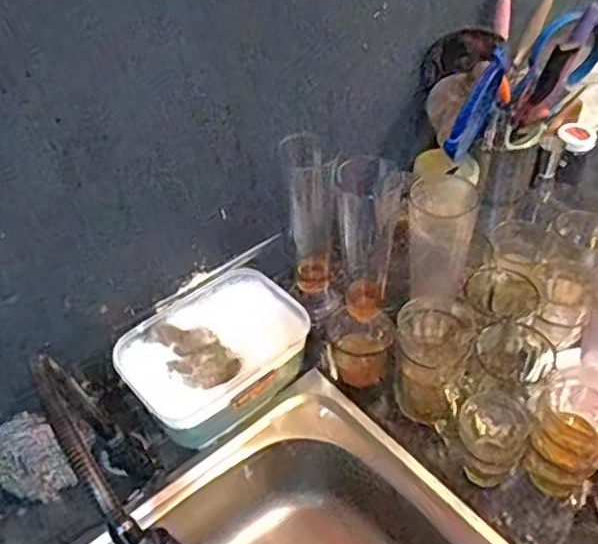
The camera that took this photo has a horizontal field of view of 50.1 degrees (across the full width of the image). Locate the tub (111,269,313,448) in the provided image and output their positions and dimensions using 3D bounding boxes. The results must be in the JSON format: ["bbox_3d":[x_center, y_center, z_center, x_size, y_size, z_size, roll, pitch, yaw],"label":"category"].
[{"bbox_3d":[-0.095,0.100,0.726,0.203,0.094,0.143,-36,53,-28],"label":"tub"}]

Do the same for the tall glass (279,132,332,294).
[{"bbox_3d":[0.014,-0.066,0.748,0.056,0.204,0.043,-3,45,0],"label":"tall glass"}]

